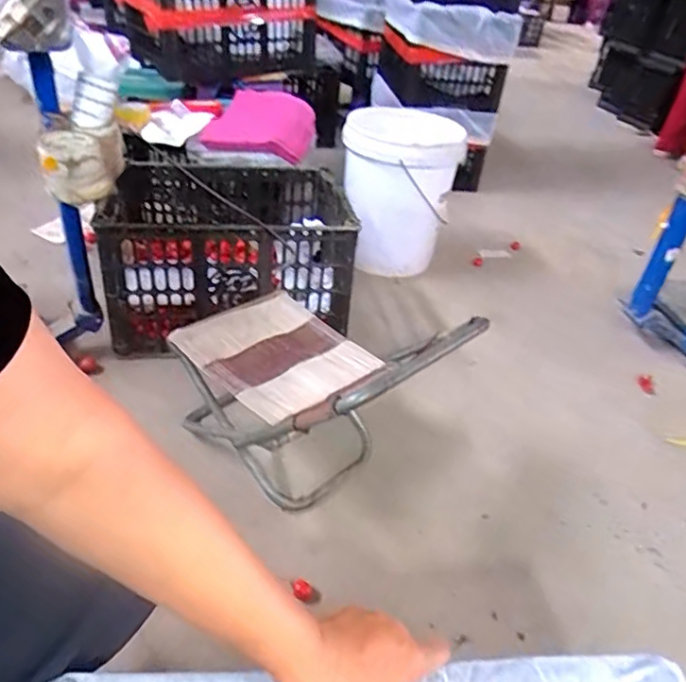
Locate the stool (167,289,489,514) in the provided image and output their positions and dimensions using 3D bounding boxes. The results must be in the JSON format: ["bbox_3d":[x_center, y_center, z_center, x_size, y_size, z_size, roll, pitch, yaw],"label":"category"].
[{"bbox_3d":[-0.055,0.073,0.877,0.414,0.352,0.280,32,43,32],"label":"stool"}]

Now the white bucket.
[{"bbox_3d":[0.147,-0.402,1.544,0.295,0.387,0.322,9,35,4],"label":"white bucket"}]

